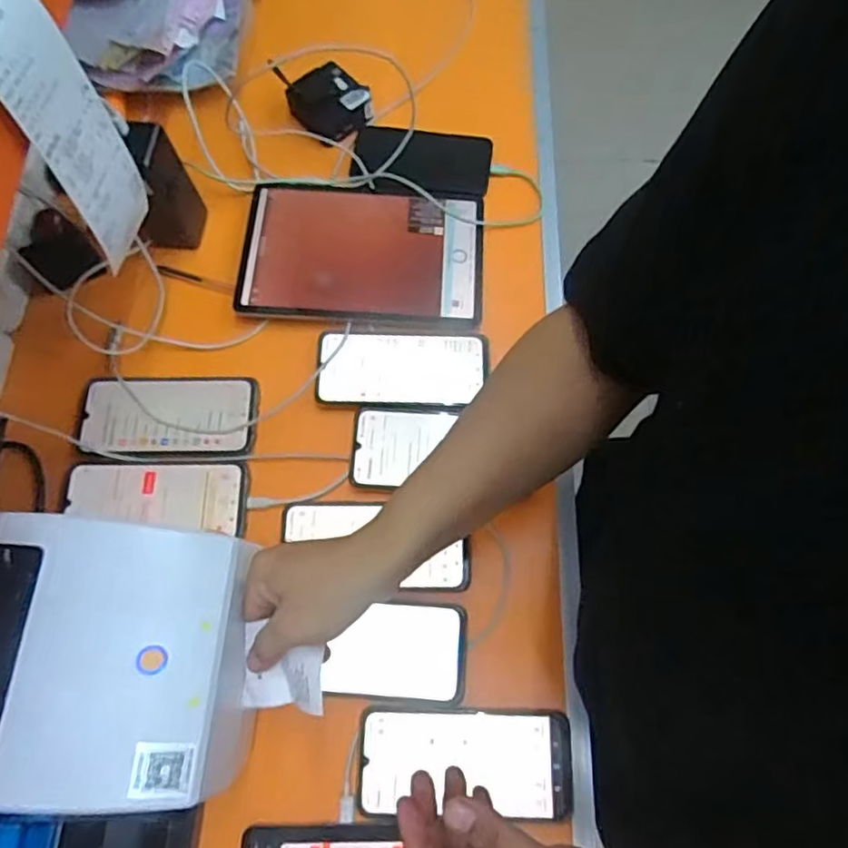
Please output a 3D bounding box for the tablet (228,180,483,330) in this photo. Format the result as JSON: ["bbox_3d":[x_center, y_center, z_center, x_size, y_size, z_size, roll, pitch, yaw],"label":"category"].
[{"bbox_3d":[-0.065,-0.188,0.663,0.250,0.015,0.168,4,71,0],"label":"tablet"}]

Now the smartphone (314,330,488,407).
[{"bbox_3d":[-0.022,-0.057,0.627,0.169,0.012,0.081,1,71,0],"label":"smartphone"}]

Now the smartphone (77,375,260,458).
[{"bbox_3d":[-0.252,-0.010,0.615,0.169,0.005,0.084,-2,71,-1],"label":"smartphone"}]

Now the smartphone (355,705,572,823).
[{"bbox_3d":[0.032,0.276,0.510,0.171,0.009,0.079,1,71,0],"label":"smartphone"}]

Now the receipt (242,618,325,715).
[{"bbox_3d":[-0.099,0.173,0.442,0.062,0.038,0.055,3,71,0],"label":"receipt"}]

